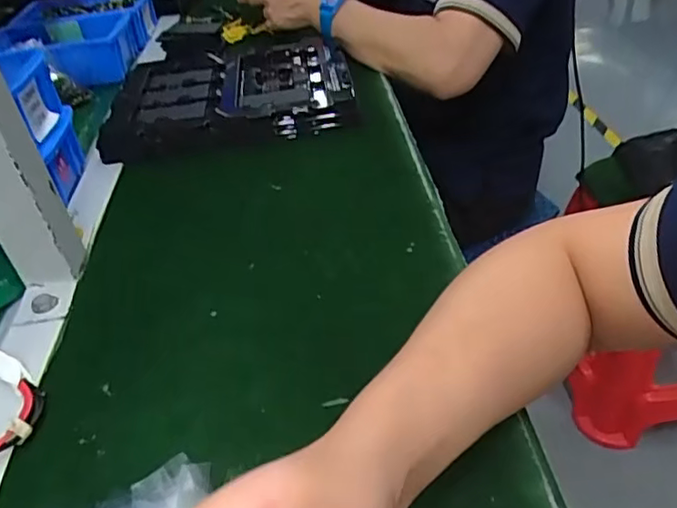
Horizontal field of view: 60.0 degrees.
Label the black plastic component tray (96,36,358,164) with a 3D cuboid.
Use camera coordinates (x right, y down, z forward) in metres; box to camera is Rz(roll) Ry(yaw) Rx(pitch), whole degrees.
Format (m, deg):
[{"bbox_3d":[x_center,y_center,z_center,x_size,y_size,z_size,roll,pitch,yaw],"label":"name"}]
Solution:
[{"bbox_3d":[-0.122,-0.196,0.688,0.268,0.031,0.247,-6,40,1],"label":"black plastic component tray"}]

